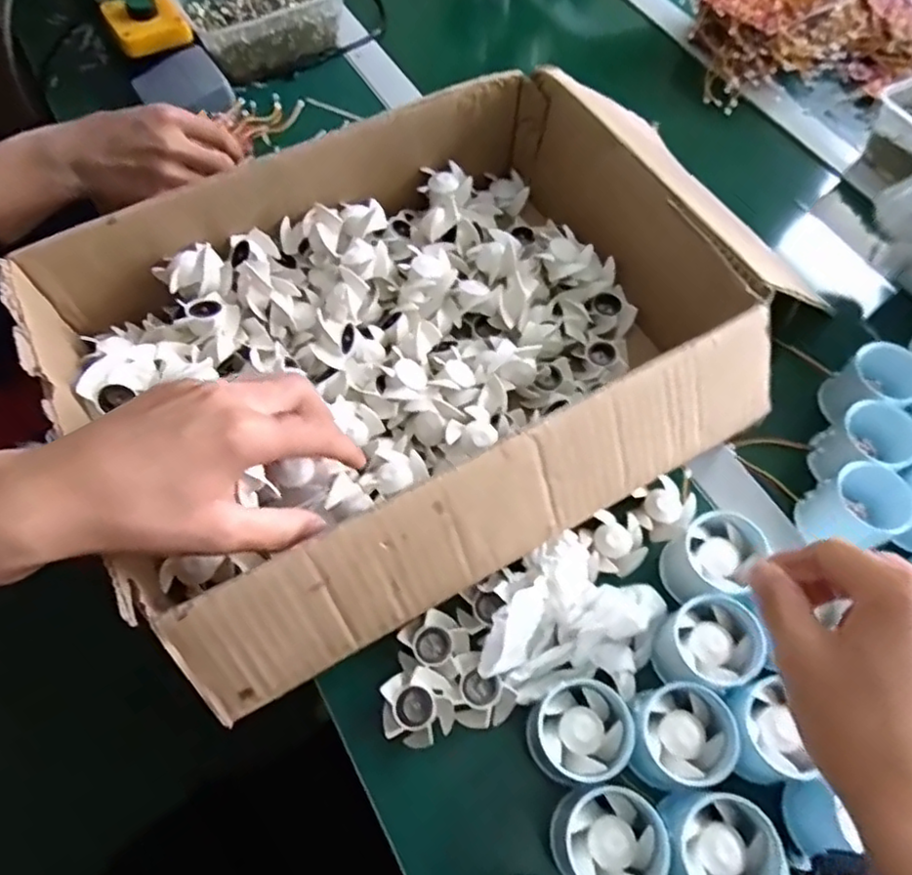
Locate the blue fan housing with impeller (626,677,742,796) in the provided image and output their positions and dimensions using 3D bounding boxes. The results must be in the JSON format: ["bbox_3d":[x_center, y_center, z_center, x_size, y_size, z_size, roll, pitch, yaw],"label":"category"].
[{"bbox_3d":[0.127,0.171,0.375,0.051,0.043,0.054,1,62,-2],"label":"blue fan housing with impeller"}]

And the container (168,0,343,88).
[{"bbox_3d":[-0.204,-0.448,0.691,0.156,0.055,0.122,-29,67,-17],"label":"container"}]

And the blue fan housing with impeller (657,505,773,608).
[{"bbox_3d":[0.169,0.081,0.435,0.050,0.051,0.050,1,62,-2],"label":"blue fan housing with impeller"}]

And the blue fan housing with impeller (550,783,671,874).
[{"bbox_3d":[0.081,0.216,0.355,0.051,0.051,0.053,1,62,-2],"label":"blue fan housing with impeller"}]

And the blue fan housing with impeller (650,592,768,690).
[{"bbox_3d":[0.152,0.126,0.399,0.052,0.043,0.050,1,62,-2],"label":"blue fan housing with impeller"}]

